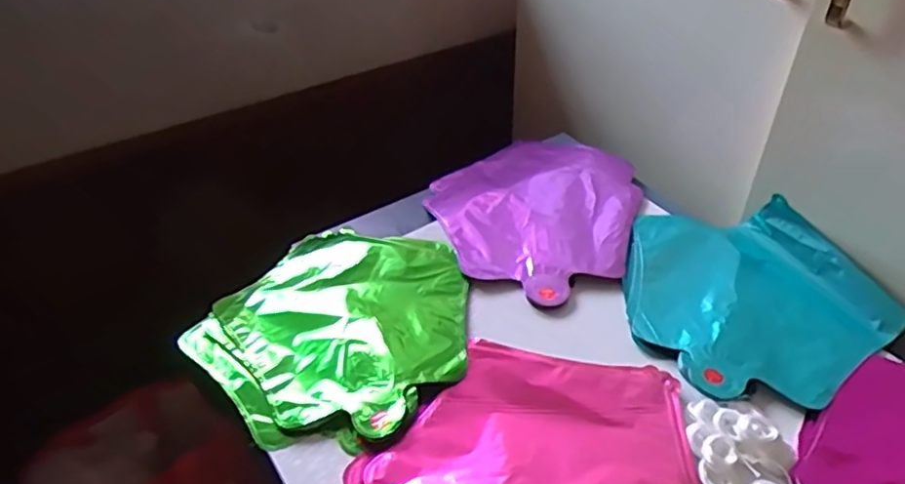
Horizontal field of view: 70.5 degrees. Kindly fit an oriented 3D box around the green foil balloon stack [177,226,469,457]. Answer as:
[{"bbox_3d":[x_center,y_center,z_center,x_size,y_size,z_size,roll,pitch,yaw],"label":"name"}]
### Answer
[{"bbox_3d":[-0.099,0.072,0.588,0.233,0.031,0.240,22,47,24],"label":"green foil balloon stack"}]

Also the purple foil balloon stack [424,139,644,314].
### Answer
[{"bbox_3d":[0.088,-0.042,0.723,0.229,0.030,0.285,13,43,16],"label":"purple foil balloon stack"}]

